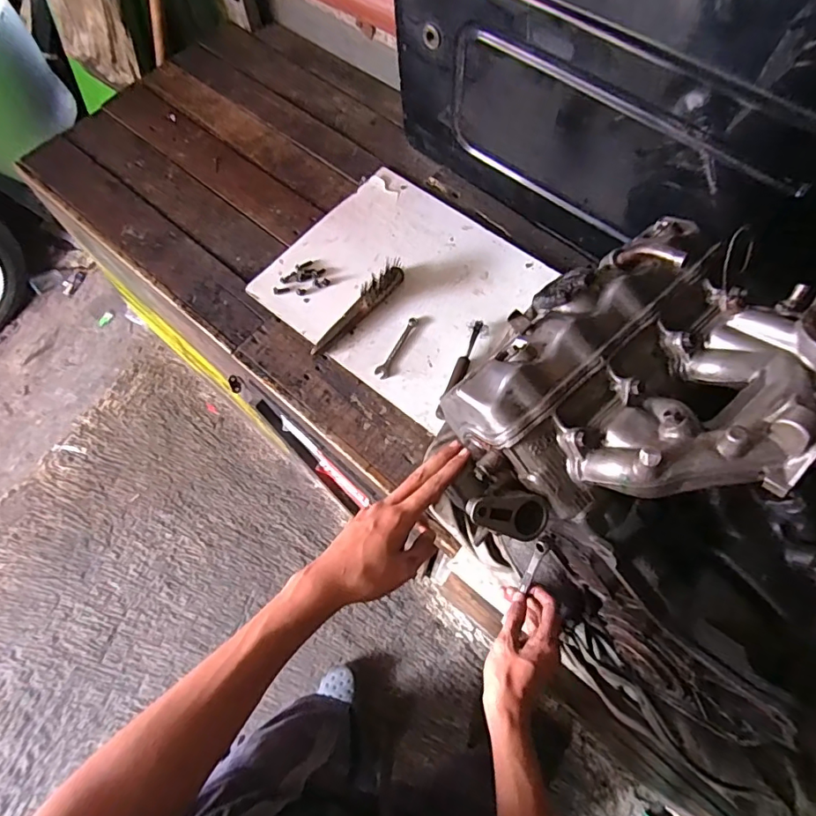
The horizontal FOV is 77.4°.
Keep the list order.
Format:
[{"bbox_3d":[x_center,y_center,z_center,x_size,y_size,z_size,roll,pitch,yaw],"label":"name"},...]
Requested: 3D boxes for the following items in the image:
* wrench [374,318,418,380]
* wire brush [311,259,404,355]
[{"bbox_3d":[-0.018,-0.098,0.818,0.021,0.009,0.120,25,67,9],"label":"wrench"},{"bbox_3d":[-0.079,-0.166,0.824,0.031,0.038,0.207,41,71,15],"label":"wire brush"}]

